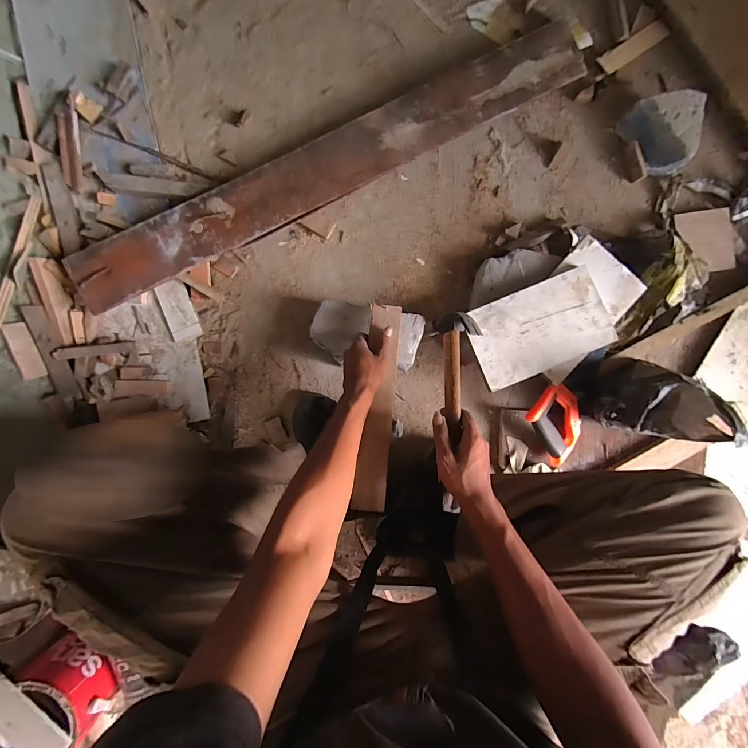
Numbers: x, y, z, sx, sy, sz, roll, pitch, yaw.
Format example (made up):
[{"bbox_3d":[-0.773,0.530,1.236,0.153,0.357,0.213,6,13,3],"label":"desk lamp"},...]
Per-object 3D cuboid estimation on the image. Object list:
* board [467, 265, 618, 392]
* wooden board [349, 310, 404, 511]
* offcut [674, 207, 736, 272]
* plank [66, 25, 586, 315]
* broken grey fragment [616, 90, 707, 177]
[{"bbox_3d":[0.295,-0.082,0.607,0.241,0.012,0.149,-23,90,-1],"label":"board"},{"bbox_3d":[0.009,0.048,0.563,0.053,0.023,0.338,6,80,-1],"label":"wooden board"},{"bbox_3d":[0.685,-0.273,0.695,0.112,0.014,0.137,1,80,4],"label":"offcut"},{"bbox_3d":[-0.080,-0.400,0.649,1.062,0.038,0.123,-28,90,-1],"label":"plank"},{"bbox_3d":[0.577,-0.477,0.669,0.106,0.076,0.144,-32,90,-1],"label":"broken grey fragment"}]

